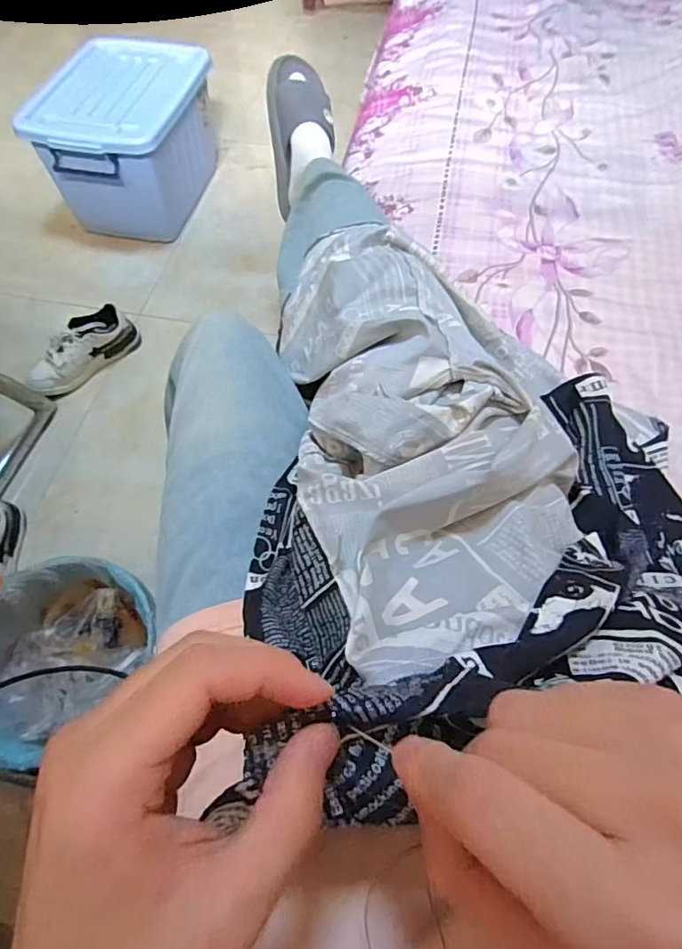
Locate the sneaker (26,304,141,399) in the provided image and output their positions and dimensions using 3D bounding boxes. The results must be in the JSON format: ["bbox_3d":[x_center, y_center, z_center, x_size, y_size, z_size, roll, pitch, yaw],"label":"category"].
[{"bbox_3d":[-0.591,-0.282,1.198,0.092,0.098,0.265,40,68,19],"label":"sneaker"}]

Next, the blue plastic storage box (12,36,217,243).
[{"bbox_3d":[-0.556,-0.877,1.403,0.348,0.299,0.440,13,62,6],"label":"blue plastic storage box"}]

